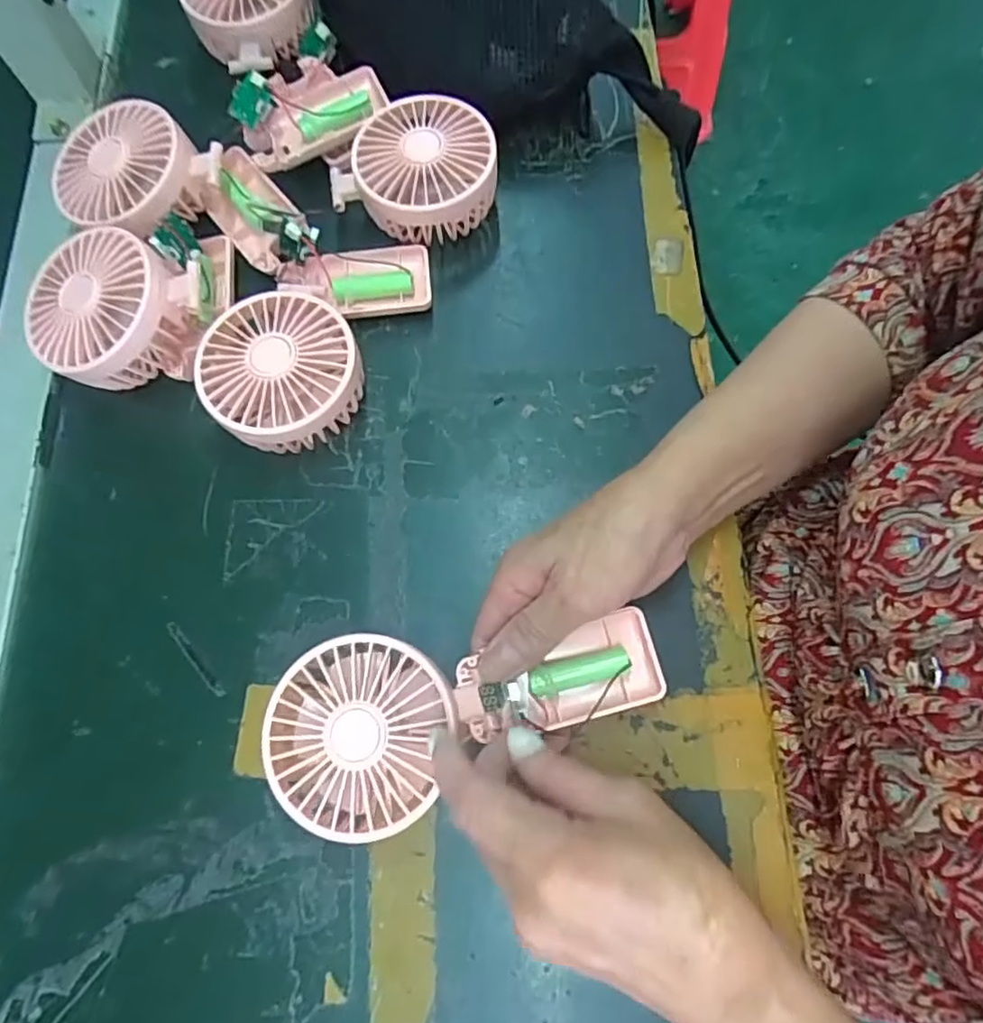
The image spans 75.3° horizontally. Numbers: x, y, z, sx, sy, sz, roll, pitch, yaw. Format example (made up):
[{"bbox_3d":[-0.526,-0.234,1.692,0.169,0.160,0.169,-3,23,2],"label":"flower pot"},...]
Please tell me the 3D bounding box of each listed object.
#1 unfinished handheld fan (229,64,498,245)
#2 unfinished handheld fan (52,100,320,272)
[{"bbox_3d":[-0.044,-0.210,0.397,0.095,0.046,0.082,22,75,8],"label":"unfinished handheld fan"},{"bbox_3d":[-0.183,-0.199,0.392,0.163,0.047,0.086,6,73,3],"label":"unfinished handheld fan"}]

